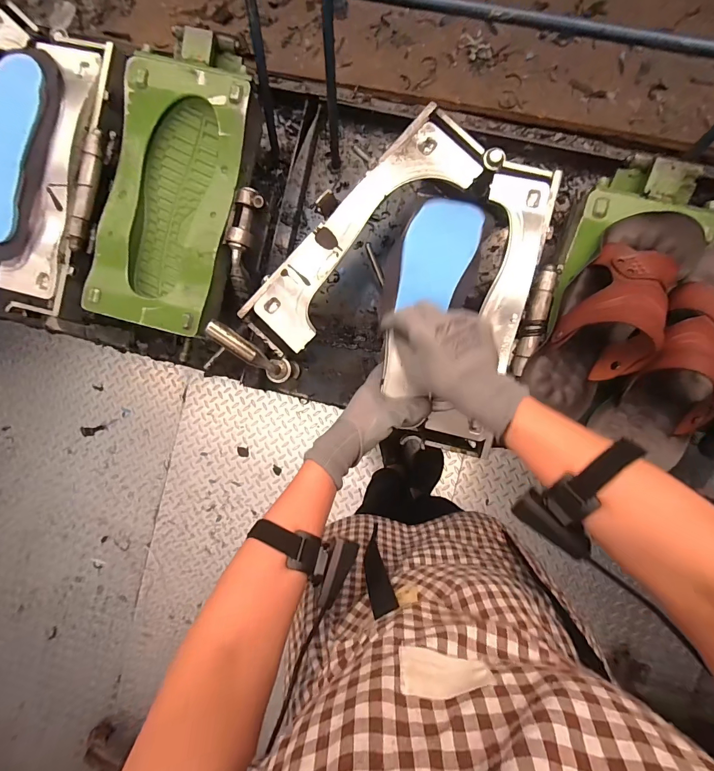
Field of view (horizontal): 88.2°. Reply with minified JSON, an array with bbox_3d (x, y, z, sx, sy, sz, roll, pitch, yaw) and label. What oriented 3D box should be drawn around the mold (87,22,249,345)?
[{"bbox_3d":[-0.248,-0.270,0.505,0.173,0.053,0.384,13,92,5],"label":"mold"}]

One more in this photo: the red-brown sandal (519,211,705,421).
[{"bbox_3d":[0.301,-0.083,0.416,0.103,0.084,0.270,31,94,4],"label":"red-brown sandal"}]

